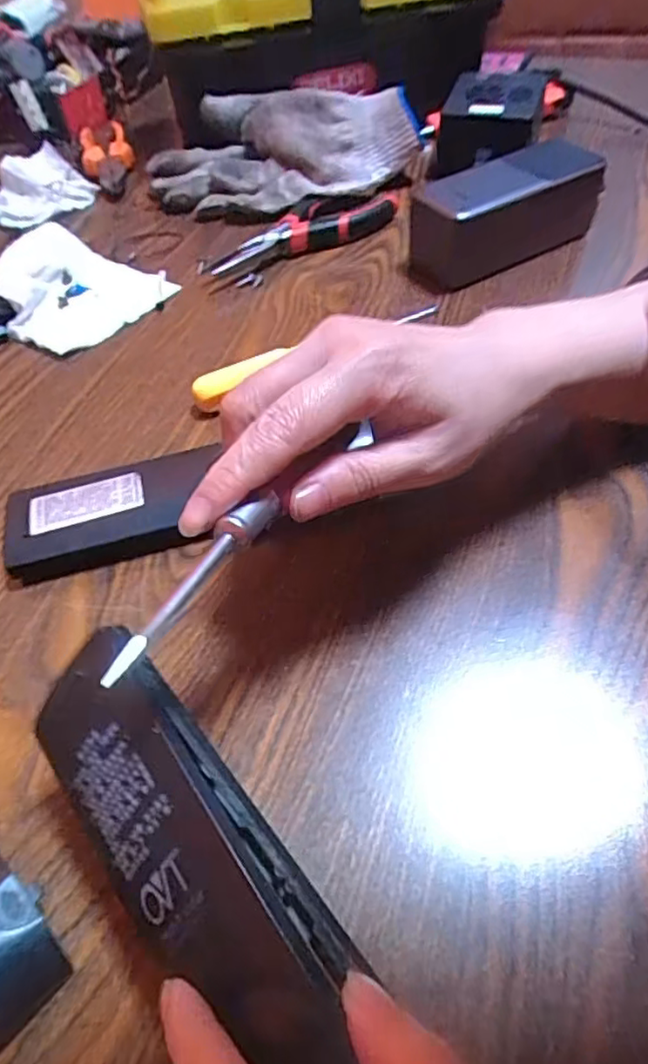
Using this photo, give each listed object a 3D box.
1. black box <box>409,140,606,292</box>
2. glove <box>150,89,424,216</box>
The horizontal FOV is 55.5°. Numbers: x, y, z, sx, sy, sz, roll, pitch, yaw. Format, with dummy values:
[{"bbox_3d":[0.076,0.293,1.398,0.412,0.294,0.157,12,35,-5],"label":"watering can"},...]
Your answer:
[{"bbox_3d":[0.124,-0.223,0.436,0.143,0.059,0.064,-26,53,-18],"label":"black box"},{"bbox_3d":[-0.036,-0.321,0.533,0.230,0.076,0.106,1,50,4],"label":"glove"}]

